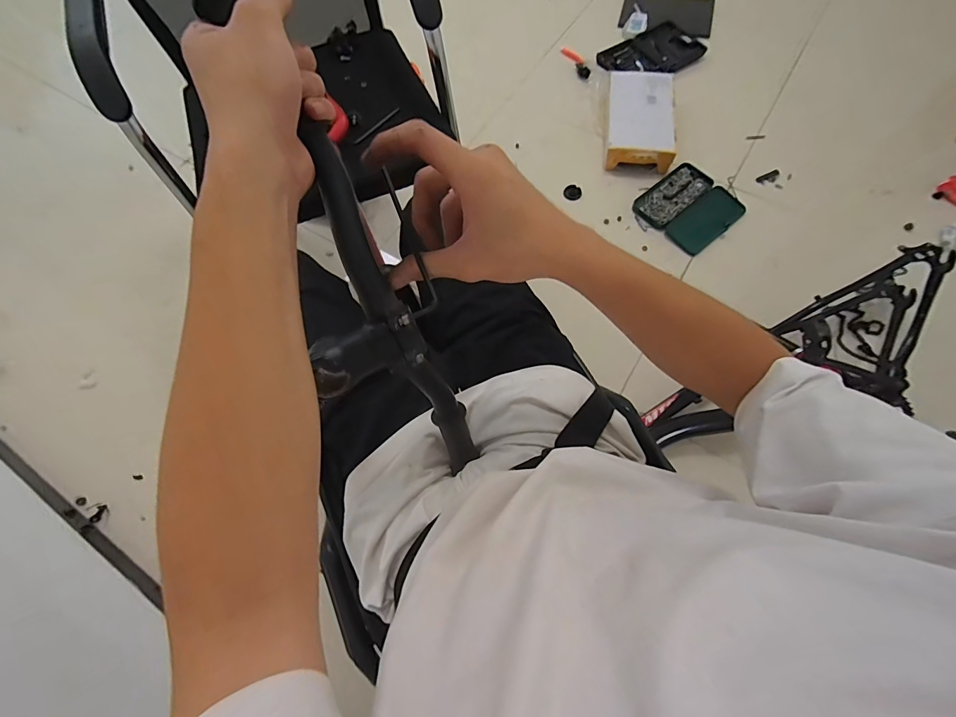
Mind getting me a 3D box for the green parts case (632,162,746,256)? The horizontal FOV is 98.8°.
[{"bbox_3d":[0.633,-0.456,1.238,0.257,0.035,0.246,-38,72,-12],"label":"green parts case"}]

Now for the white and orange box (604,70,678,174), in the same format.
[{"bbox_3d":[0.514,-0.748,1.295,0.200,0.099,0.335,7,69,5],"label":"white and orange box"}]

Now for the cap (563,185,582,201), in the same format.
[{"bbox_3d":[0.297,-0.521,1.284,0.055,0.014,0.051,-1,71,2],"label":"cap"}]

